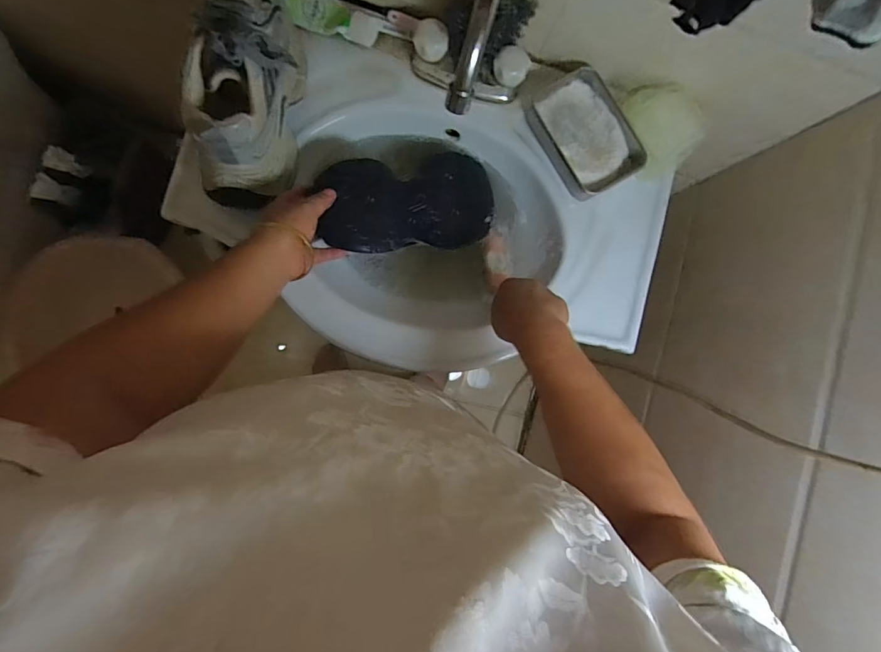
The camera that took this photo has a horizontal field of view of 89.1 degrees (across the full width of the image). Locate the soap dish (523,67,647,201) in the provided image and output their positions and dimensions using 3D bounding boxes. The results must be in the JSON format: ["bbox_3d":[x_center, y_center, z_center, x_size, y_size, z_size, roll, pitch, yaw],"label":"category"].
[{"bbox_3d":[0.180,-0.243,0.569,0.113,0.030,0.145,-29,93,-5],"label":"soap dish"}]

